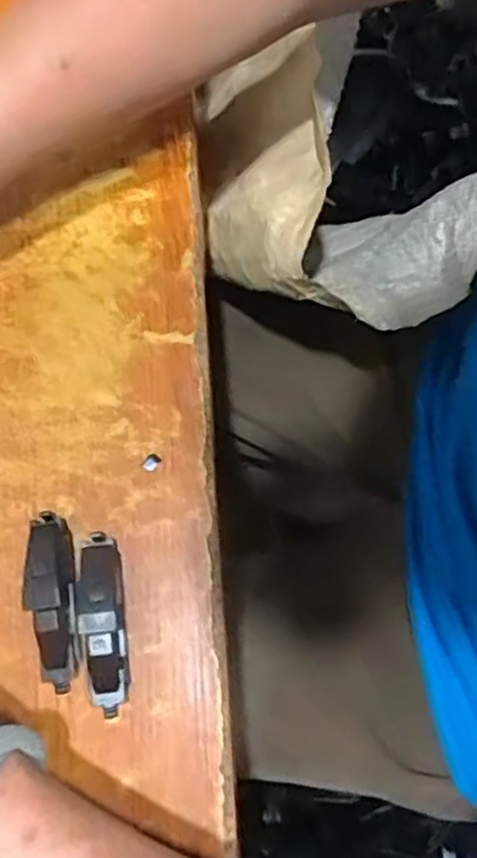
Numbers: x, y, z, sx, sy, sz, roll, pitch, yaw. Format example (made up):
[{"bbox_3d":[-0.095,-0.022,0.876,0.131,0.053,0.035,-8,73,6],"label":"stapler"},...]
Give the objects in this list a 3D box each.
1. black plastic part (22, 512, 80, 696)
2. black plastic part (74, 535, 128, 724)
[{"bbox_3d":[-0.087,0.080,0.347,0.019,0.024,0.081,-10,75,-2],"label":"black plastic part"},{"bbox_3d":[-0.063,0.090,0.346,0.021,0.019,0.081,-10,75,-2],"label":"black plastic part"}]

